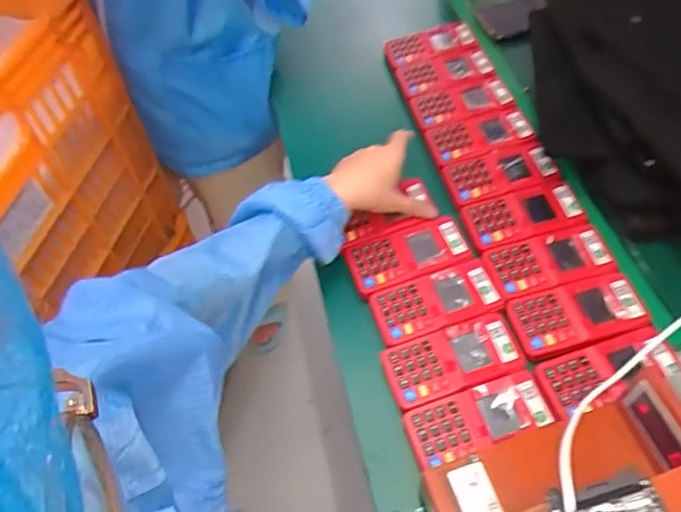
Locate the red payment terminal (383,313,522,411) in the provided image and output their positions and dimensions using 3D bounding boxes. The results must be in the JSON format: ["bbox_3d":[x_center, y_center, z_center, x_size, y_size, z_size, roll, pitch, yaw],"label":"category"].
[{"bbox_3d":[0.103,0.098,0.536,0.121,0.021,0.062,-16,57,-7],"label":"red payment terminal"}]

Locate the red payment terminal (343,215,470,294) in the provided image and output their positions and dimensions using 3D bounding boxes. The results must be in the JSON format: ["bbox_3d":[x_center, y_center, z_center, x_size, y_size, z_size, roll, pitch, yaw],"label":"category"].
[{"bbox_3d":[0.069,-0.003,0.603,0.121,0.018,0.062,-15,56,-7],"label":"red payment terminal"}]

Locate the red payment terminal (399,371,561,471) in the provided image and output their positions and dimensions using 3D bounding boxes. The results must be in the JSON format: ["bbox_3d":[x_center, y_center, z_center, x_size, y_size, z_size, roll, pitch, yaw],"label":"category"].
[{"bbox_3d":[0.119,0.144,0.504,0.122,0.022,0.052,-16,57,-8],"label":"red payment terminal"}]

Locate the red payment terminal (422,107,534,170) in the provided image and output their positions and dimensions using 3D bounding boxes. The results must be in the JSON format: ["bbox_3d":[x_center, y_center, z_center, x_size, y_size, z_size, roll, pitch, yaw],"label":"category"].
[{"bbox_3d":[0.166,-0.142,0.689,0.118,0.018,0.059,-11,56,-5],"label":"red payment terminal"}]

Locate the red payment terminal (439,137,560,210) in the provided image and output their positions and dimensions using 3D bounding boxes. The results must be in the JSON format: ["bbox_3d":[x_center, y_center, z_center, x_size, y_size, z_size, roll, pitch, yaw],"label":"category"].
[{"bbox_3d":[0.177,-0.097,0.654,0.118,0.018,0.062,-16,57,-8],"label":"red payment terminal"}]

